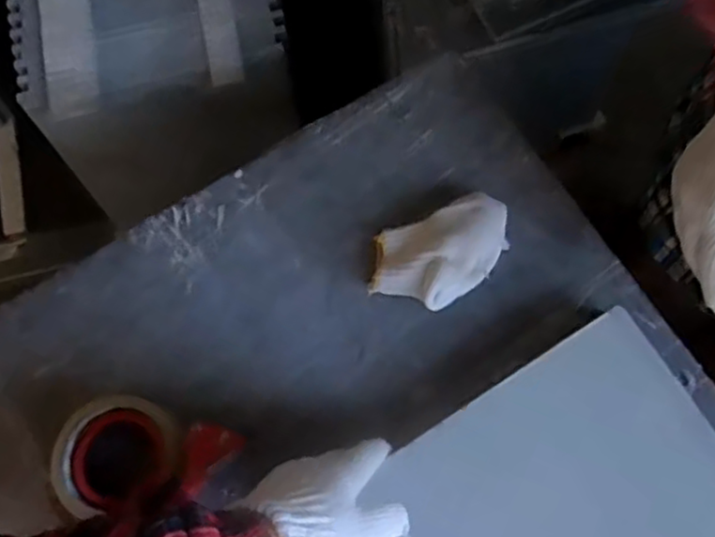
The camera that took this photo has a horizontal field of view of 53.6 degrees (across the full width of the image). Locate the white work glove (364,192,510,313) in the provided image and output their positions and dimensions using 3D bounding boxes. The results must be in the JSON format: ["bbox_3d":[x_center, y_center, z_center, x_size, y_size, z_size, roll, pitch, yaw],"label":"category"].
[{"bbox_3d":[0.069,-0.013,0.576,0.123,0.039,0.078,-21,75,-5],"label":"white work glove"}]

